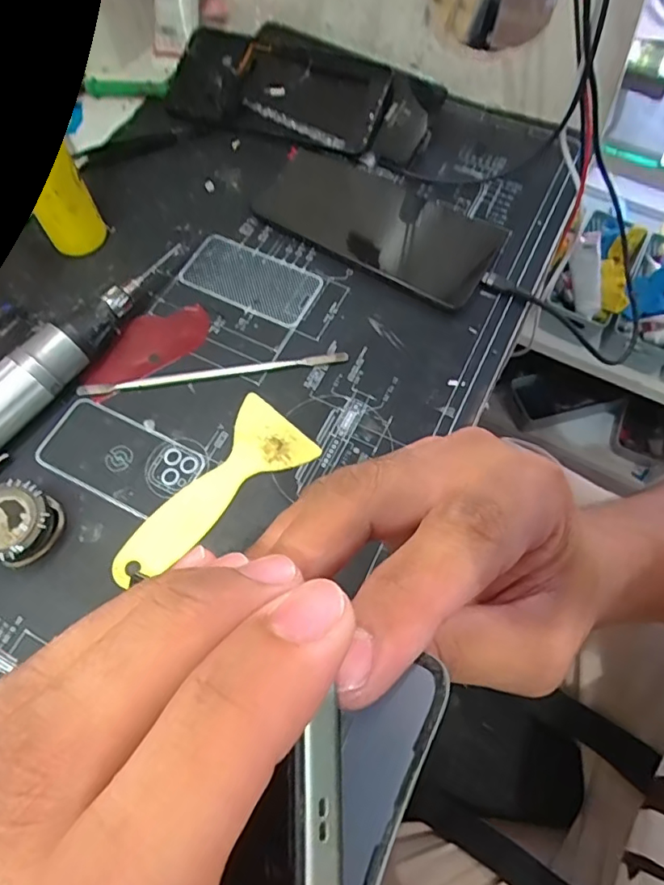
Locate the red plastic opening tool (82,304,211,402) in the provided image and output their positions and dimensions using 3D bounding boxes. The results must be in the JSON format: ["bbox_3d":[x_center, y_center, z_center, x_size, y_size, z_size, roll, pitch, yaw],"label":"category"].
[{"bbox_3d":[-0.115,-0.060,0.329,0.083,0.004,0.038,-34,75,-15],"label":"red plastic opening tool"}]

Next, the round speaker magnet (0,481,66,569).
[{"bbox_3d":[-0.161,0.042,0.274,0.039,0.024,0.039,0,66,-1],"label":"round speaker magnet"}]

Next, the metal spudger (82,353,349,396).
[{"bbox_3d":[-0.070,-0.043,0.322,0.159,0.004,0.009,-8,66,-4],"label":"metal spudger"}]

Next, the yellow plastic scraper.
[{"bbox_3d":[-0.067,0.029,0.292,0.051,0.004,0.122,39,71,15],"label":"yellow plastic scraper"}]

